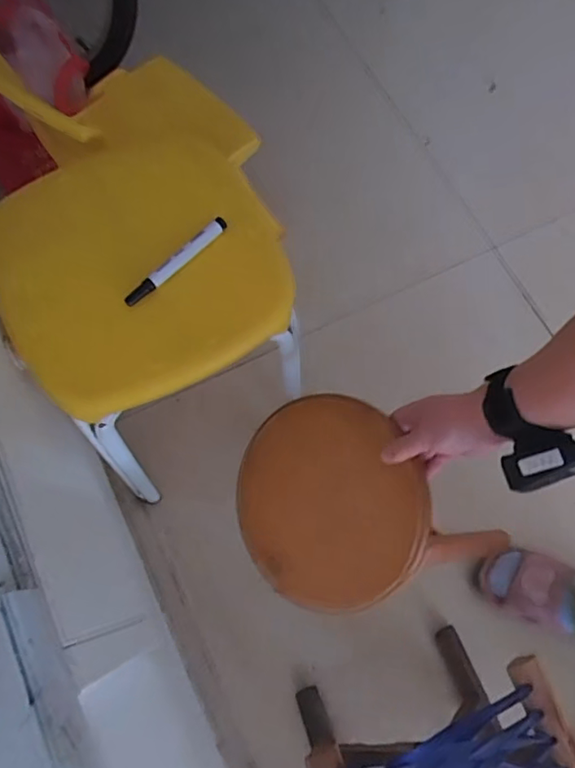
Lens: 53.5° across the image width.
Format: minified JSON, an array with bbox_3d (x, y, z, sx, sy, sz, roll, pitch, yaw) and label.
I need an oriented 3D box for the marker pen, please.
[{"bbox_3d":[-0.109,-0.121,0.562,0.015,0.012,0.126,42,74,16],"label":"marker pen"}]

